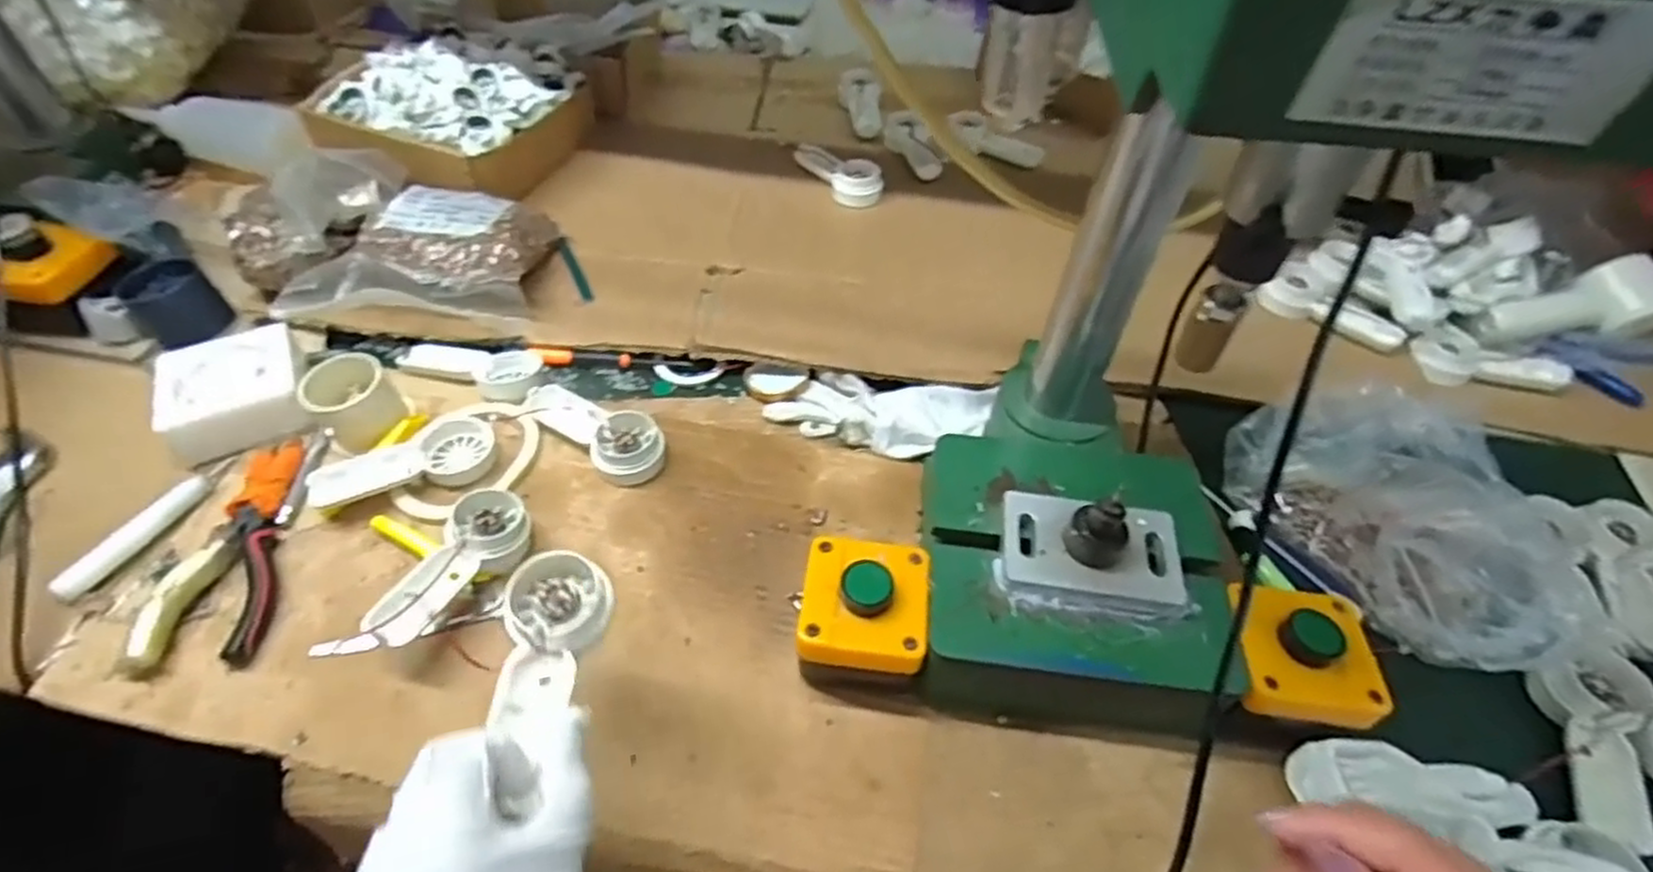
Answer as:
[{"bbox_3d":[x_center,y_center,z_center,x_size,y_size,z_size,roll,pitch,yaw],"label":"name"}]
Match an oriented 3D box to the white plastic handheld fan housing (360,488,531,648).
[{"bbox_3d":[-0.223,0.079,0.446,0.041,0.038,0.109,23,54,15],"label":"white plastic handheld fan housing"}]

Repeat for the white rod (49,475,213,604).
[{"bbox_3d":[-0.431,0.060,0.464,0.016,0.020,0.094,16,53,12],"label":"white rod"}]

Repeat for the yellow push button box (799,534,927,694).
[{"bbox_3d":[0.021,0.102,0.419,0.068,0.067,0.073,6,48,2],"label":"yellow push button box"}]

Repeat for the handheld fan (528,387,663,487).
[{"bbox_3d":[-0.160,-0.007,0.526,0.109,0.022,0.047,35,59,25],"label":"handheld fan"}]

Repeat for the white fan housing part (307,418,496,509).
[{"bbox_3d":[-0.283,0.017,0.504,0.108,0.026,0.043,-16,53,-13],"label":"white fan housing part"}]

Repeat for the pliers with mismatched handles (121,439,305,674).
[{"bbox_3d":[-0.366,0.067,0.464,0.058,0.019,0.154,-5,51,-5],"label":"pliers with mismatched handles"}]

